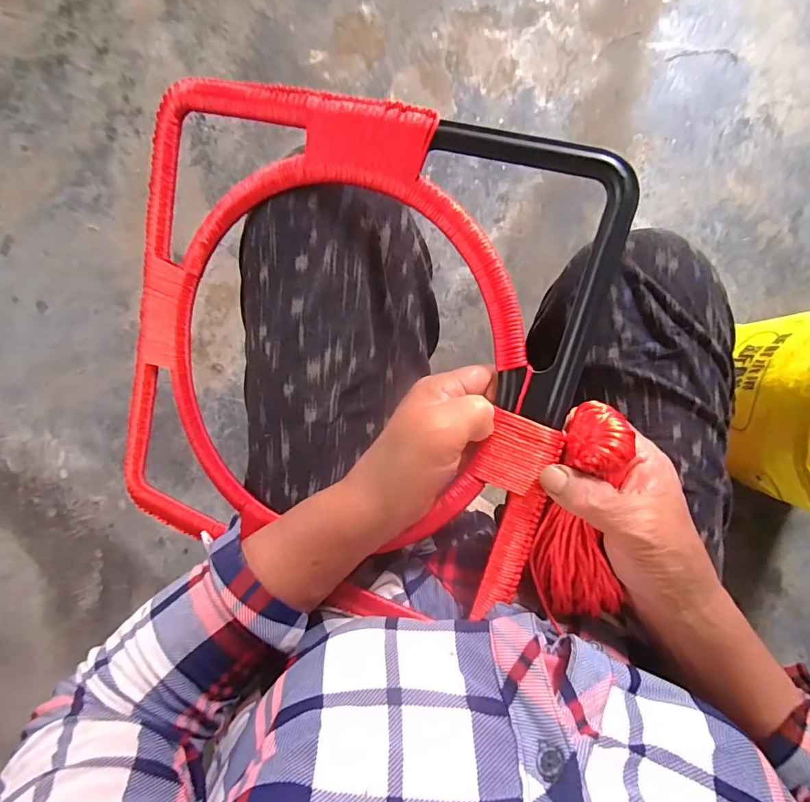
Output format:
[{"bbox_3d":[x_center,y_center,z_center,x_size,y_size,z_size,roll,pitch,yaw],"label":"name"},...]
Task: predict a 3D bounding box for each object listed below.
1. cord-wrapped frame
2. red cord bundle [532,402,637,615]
[{"bbox_3d":[-0.054,-0.028,0.310,0.323,0.018,0.328,16,102,13],"label":"cord-wrapped frame"},{"bbox_3d":[0.110,0.070,0.271,0.052,0.029,0.131,4,101,3],"label":"red cord bundle"}]

